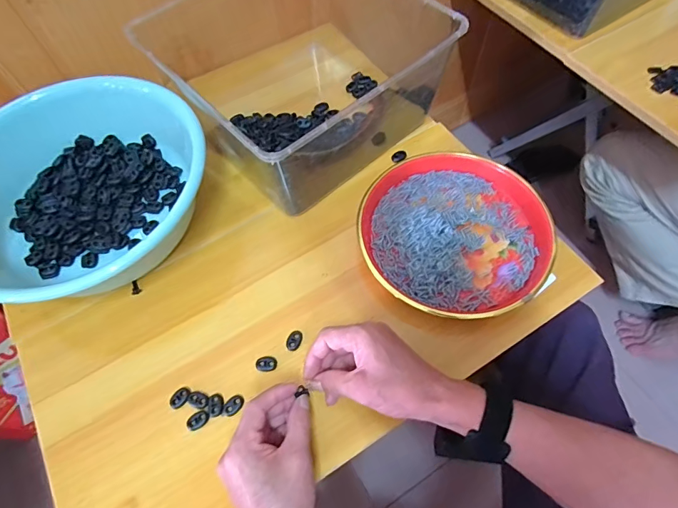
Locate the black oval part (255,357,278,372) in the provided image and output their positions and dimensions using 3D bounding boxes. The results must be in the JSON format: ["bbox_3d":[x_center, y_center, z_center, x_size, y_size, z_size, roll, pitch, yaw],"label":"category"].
[{"bbox_3d":[-0.077,0.117,0.446,0.022,0.004,0.016,-4,62,1],"label":"black oval part"}]

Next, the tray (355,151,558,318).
[{"bbox_3d":[0.134,-0.028,0.497,0.205,0.028,0.219,-1,62,2],"label":"tray"}]

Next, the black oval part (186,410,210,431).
[{"bbox_3d":[-0.142,0.168,0.422,0.022,0.004,0.016,-24,64,-10],"label":"black oval part"}]

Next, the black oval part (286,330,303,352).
[{"bbox_3d":[-0.049,0.095,0.458,0.015,0.004,0.023,12,63,9],"label":"black oval part"}]

